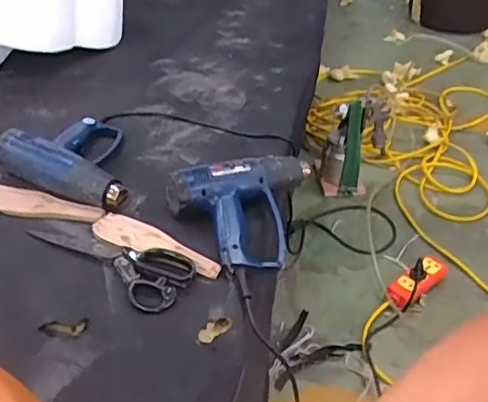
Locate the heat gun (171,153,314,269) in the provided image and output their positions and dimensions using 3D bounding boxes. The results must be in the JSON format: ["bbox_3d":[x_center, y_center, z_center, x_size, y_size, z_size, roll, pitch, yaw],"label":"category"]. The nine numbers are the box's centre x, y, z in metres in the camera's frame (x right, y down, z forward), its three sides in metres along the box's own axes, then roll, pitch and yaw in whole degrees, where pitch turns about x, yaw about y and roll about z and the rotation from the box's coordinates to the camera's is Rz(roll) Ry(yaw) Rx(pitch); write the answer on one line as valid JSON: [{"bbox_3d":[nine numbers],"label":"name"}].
[{"bbox_3d":[0.026,0.010,0.897,0.237,0.075,0.198,-16,41,-21],"label":"heat gun"}]

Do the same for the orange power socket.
[{"bbox_3d":[0.376,0.170,1.255,0.179,0.040,0.064,-28,47,-33],"label":"orange power socket"}]

